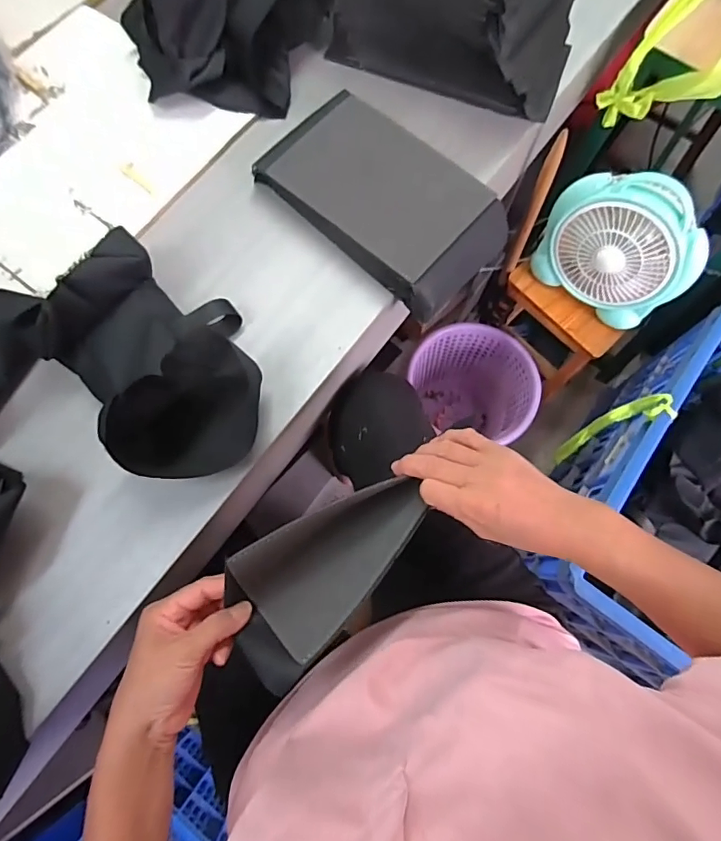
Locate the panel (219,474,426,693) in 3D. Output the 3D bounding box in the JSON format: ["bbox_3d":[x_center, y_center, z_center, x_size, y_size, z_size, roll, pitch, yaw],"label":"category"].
[{"bbox_3d":[-0.031,0.120,0.413,0.191,0.055,0.095,-44,79,-12],"label":"panel"}]

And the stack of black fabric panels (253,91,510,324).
[{"bbox_3d":[0.030,-0.261,0.588,0.172,0.055,0.273,-42,79,-12],"label":"stack of black fabric panels"}]

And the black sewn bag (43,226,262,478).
[{"bbox_3d":[-0.193,-0.064,0.494,0.172,0.093,0.237,-40,78,-11],"label":"black sewn bag"}]

